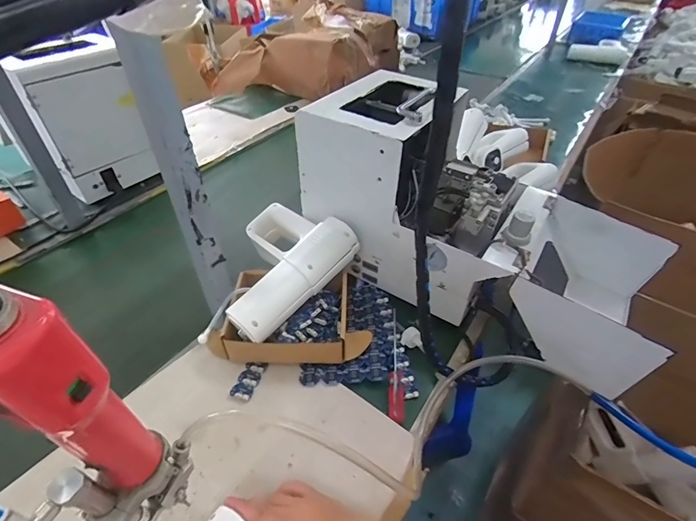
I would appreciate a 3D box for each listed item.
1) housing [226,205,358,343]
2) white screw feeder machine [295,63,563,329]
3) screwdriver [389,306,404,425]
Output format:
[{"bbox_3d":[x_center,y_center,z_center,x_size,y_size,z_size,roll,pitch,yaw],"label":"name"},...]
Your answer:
[{"bbox_3d":[-0.117,-0.006,0.571,0.185,0.068,0.206,33,51,29],"label":"housing"},{"bbox_3d":[0.117,-0.105,0.596,0.329,0.254,0.208,25,48,23],"label":"white screw feeder machine"},{"bbox_3d":[0.067,0.139,0.531,0.019,0.014,0.164,4,43,2],"label":"screwdriver"}]

